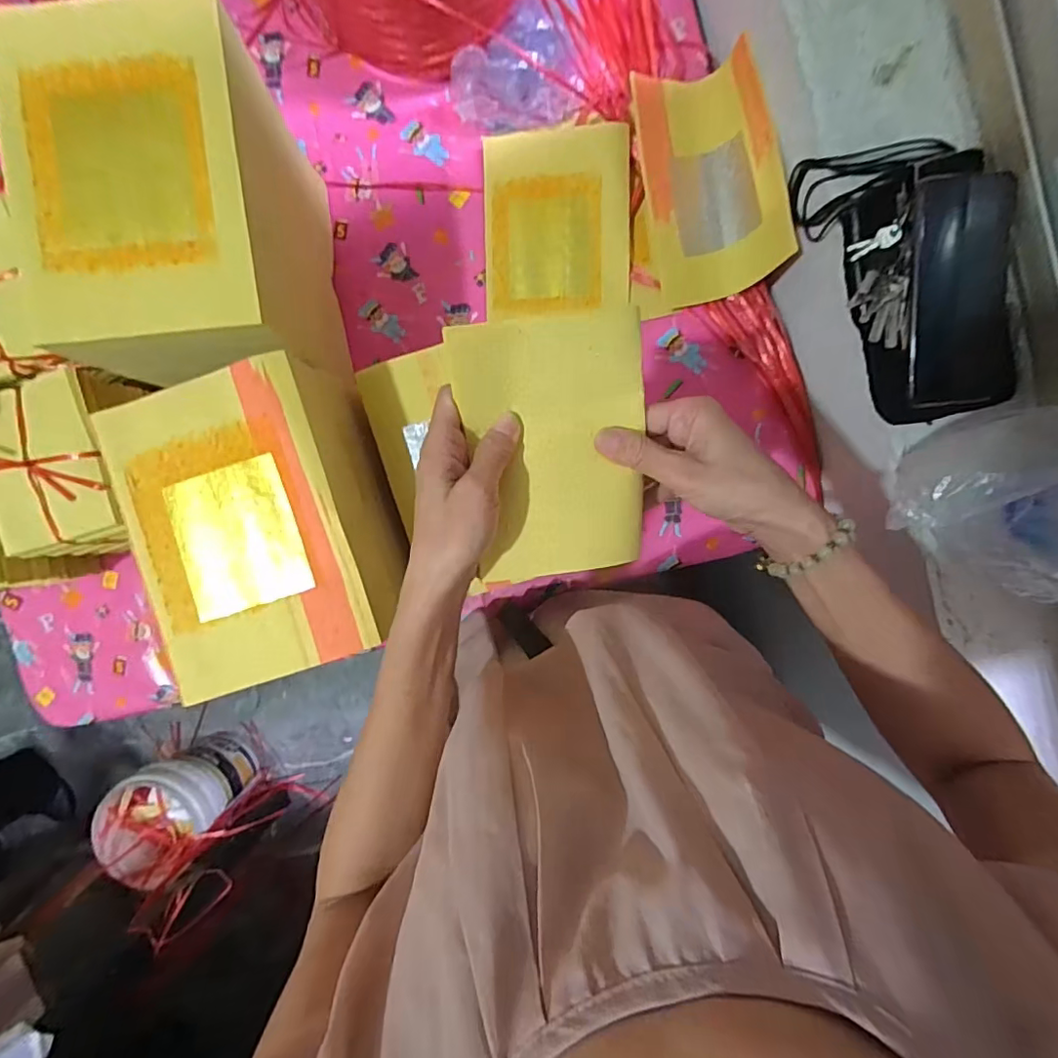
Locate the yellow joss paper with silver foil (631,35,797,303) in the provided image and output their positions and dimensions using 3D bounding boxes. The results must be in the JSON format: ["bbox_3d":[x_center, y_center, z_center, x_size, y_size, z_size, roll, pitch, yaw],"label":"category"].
[{"bbox_3d":[0.185,-0.366,0.571,0.128,0.057,0.235,-10,93,4],"label":"yellow joss paper with silver foil"}]

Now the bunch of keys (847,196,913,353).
[{"bbox_3d":[0.292,-0.202,0.451,0.040,0.030,0.101,-14,93,4],"label":"bunch of keys"}]

